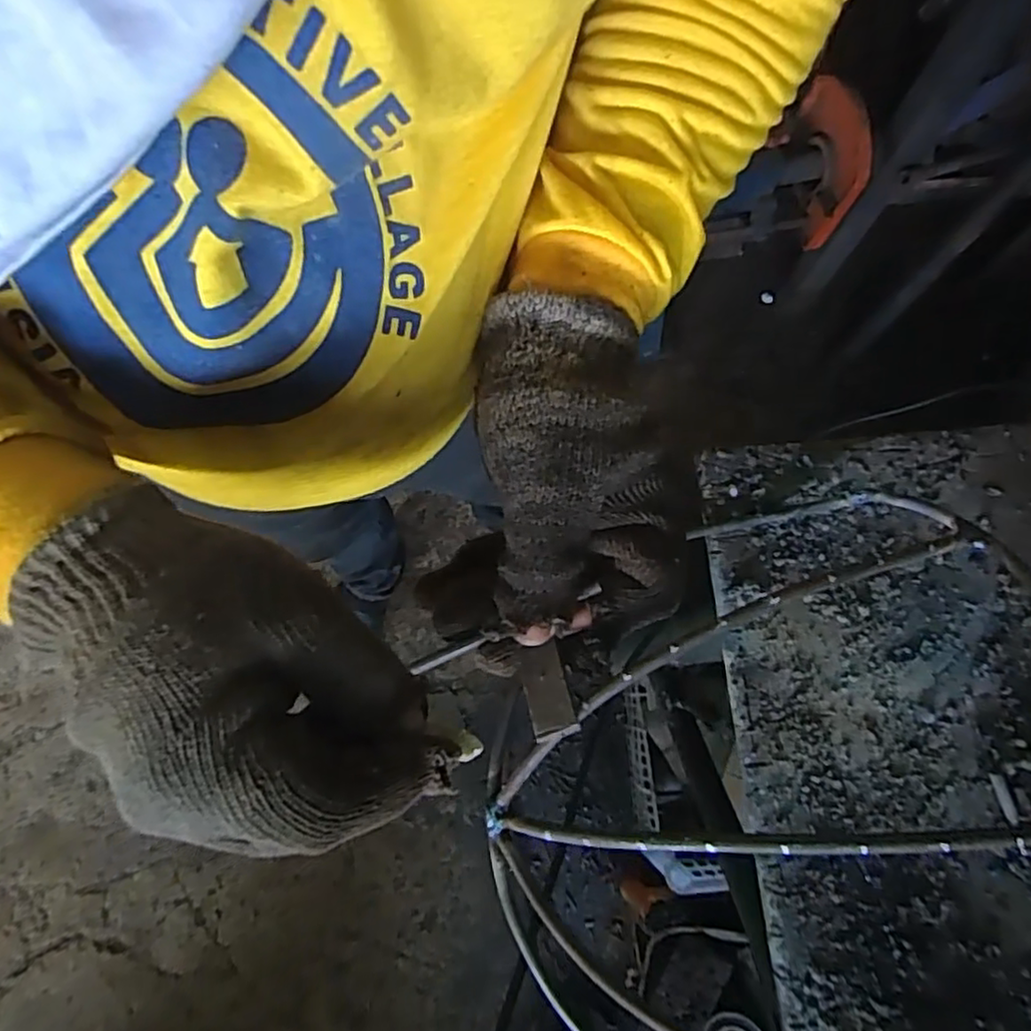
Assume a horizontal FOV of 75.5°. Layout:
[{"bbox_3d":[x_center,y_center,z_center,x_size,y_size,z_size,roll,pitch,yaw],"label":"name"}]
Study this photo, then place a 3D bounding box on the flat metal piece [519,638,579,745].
[{"bbox_3d":[0.010,0.062,0.237,0.016,0.004,0.034,-28,57,16],"label":"flat metal piece"}]

